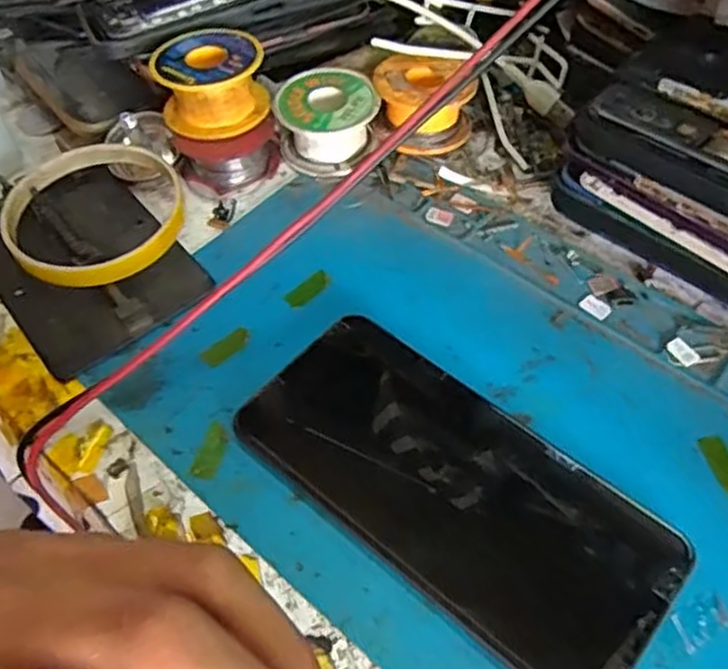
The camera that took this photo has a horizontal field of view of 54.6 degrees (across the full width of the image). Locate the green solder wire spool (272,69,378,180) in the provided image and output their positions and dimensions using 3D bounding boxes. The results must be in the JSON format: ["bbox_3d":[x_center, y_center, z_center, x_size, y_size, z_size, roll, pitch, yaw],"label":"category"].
[{"bbox_3d":[-0.018,-0.111,0.371,0.050,0.033,0.051,-1,55,1],"label":"green solder wire spool"}]

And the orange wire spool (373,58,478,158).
[{"bbox_3d":[0.030,-0.123,0.371,0.044,0.036,0.046,-1,55,1],"label":"orange wire spool"}]

